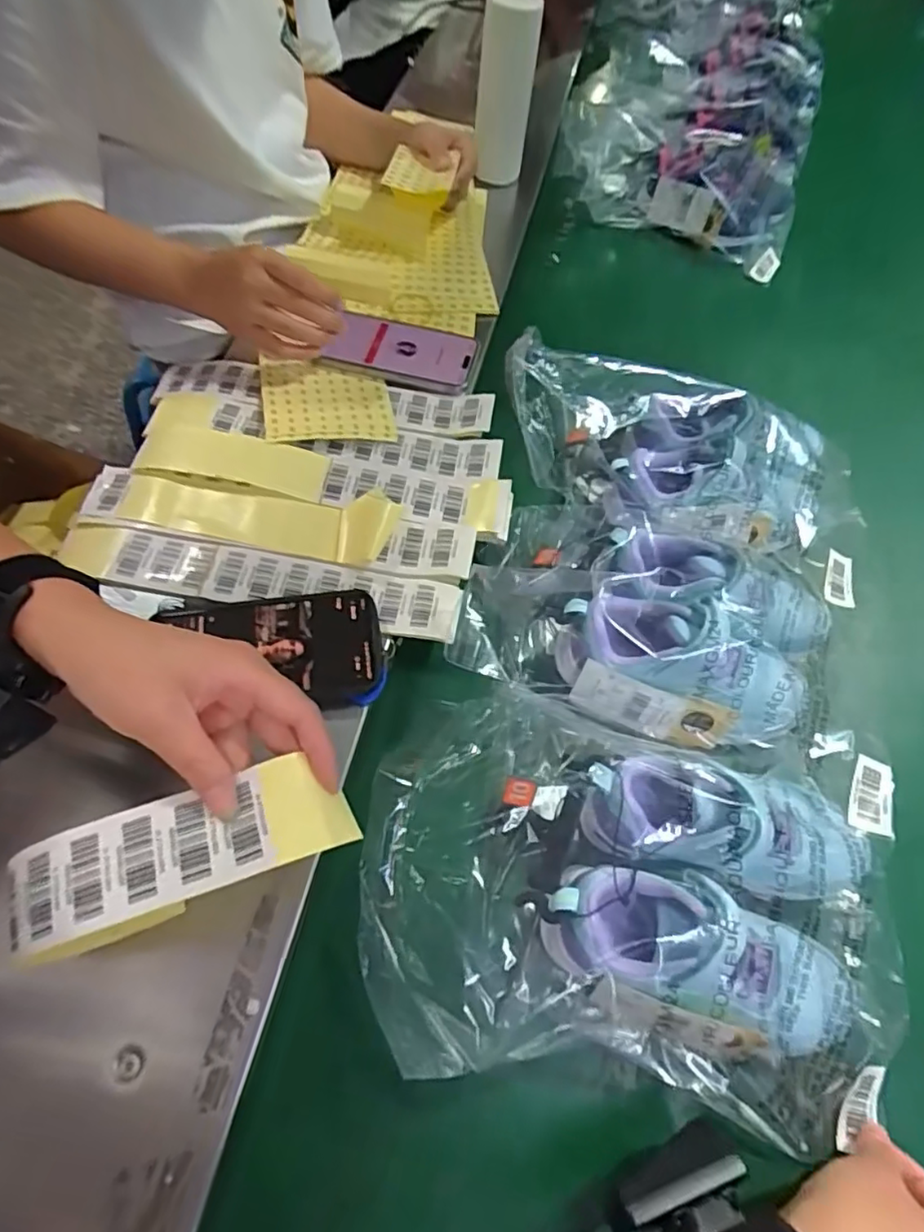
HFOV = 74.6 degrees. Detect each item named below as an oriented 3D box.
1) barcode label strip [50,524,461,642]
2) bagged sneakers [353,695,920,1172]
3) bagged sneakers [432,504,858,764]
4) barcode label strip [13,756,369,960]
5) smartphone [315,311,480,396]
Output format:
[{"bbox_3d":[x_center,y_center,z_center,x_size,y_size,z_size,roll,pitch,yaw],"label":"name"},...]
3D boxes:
[{"bbox_3d":[-0.159,-0.029,0.479,0.312,0.008,0.052,10,59,0],"label":"barcode label strip"},{"bbox_3d":[0.109,0.170,0.379,0.331,0.074,0.218,10,61,1],"label":"bagged sneakers"},{"bbox_3d":[0.159,-0.004,0.470,0.303,0.093,0.179,13,61,3],"label":"bagged sneakers"},{"bbox_3d":[-0.140,0.120,0.301,0.163,0.023,0.055,-17,63,-7],"label":"barcode label strip"},{"bbox_3d":[-0.056,-0.267,0.608,0.140,0.013,0.088,14,61,3],"label":"smartphone"}]

